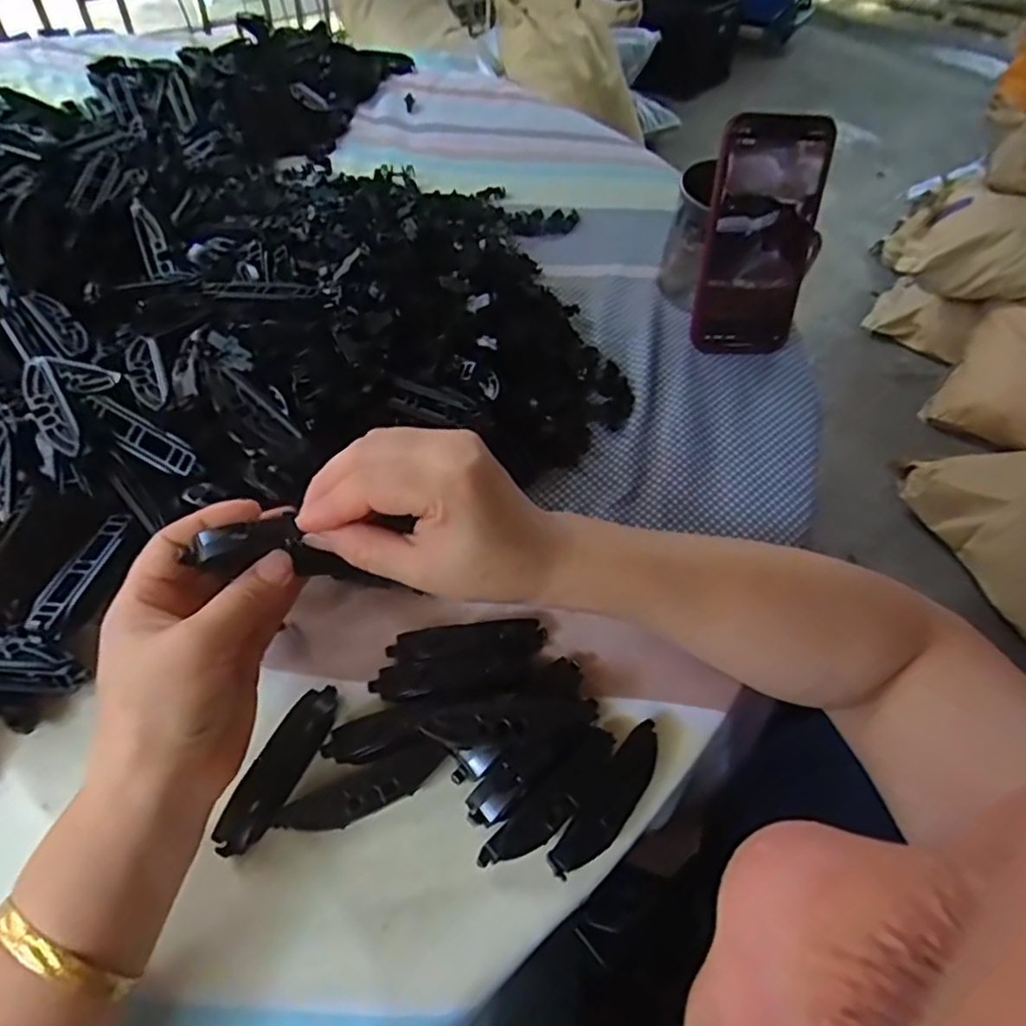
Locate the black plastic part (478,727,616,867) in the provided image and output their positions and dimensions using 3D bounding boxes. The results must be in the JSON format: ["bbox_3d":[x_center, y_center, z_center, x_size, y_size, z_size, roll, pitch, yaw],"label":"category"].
[{"bbox_3d":[0.019,0.129,0.301,0.020,0.008,0.080,39,59,22],"label":"black plastic part"}]

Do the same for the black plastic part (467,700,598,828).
[{"bbox_3d":[0.012,0.114,0.312,0.080,0.012,0.019,-36,64,-27],"label":"black plastic part"}]

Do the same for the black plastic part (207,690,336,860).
[{"bbox_3d":[-0.107,0.115,0.305,0.021,0.015,0.080,20,54,9],"label":"black plastic part"}]

